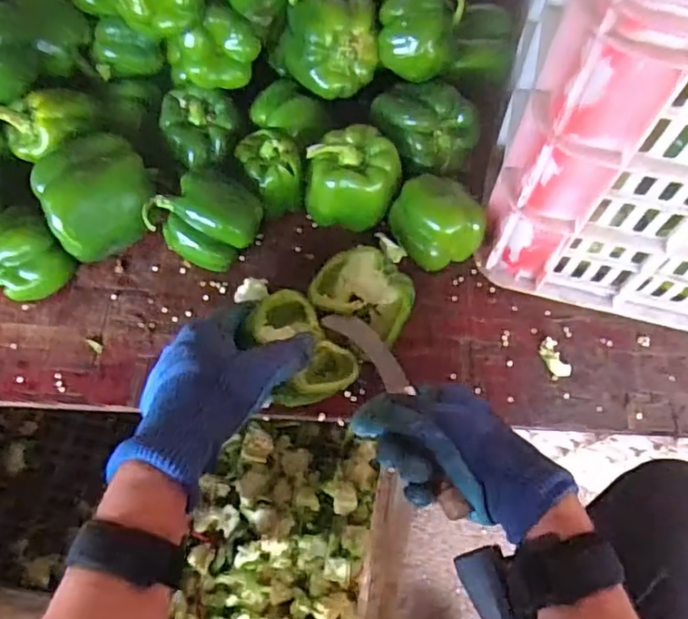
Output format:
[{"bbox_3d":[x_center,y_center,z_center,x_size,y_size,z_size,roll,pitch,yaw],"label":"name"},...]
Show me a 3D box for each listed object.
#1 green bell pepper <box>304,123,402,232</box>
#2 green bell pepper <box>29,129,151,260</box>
[{"bbox_3d":[0.007,-0.112,0.523,0.077,0.068,0.069,14,63,4],"label":"green bell pepper"},{"bbox_3d":[-0.206,-0.090,0.524,0.081,0.087,0.087,1,63,-3],"label":"green bell pepper"}]

